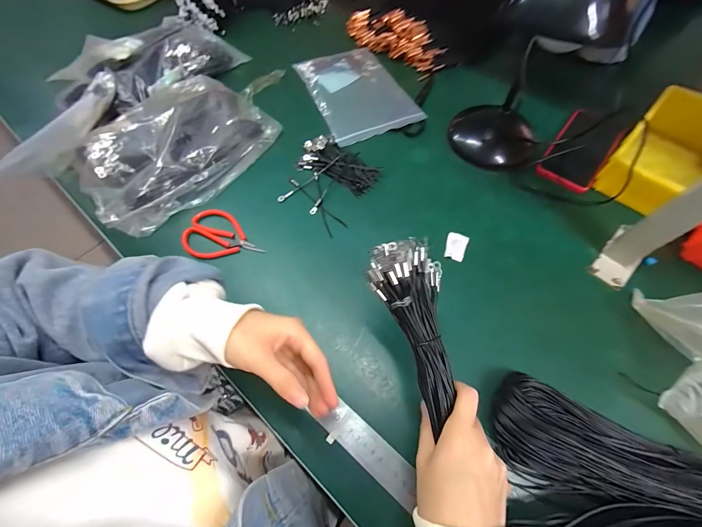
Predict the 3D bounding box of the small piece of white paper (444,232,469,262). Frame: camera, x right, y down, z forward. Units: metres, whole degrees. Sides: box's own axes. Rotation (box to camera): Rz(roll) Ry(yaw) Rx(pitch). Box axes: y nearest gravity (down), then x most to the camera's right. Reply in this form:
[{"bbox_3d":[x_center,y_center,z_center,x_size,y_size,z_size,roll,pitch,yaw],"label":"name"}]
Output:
[{"bbox_3d":[0.143,-0.023,0.419,0.026,0.008,0.040,20,66,11],"label":"small piece of white paper"}]

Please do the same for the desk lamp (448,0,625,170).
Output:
[{"bbox_3d":[0.201,-0.241,0.347,0.126,0.313,0.191,27,68,14],"label":"desk lamp"}]

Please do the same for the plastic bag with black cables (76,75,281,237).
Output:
[{"bbox_3d":[-0.273,-0.177,0.468,0.193,0.061,0.277,31,69,15],"label":"plastic bag with black cables"}]

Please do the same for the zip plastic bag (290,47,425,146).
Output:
[{"bbox_3d":[0.011,-0.307,0.550,0.156,0.011,0.221,-22,66,-9],"label":"zip plastic bag"}]

